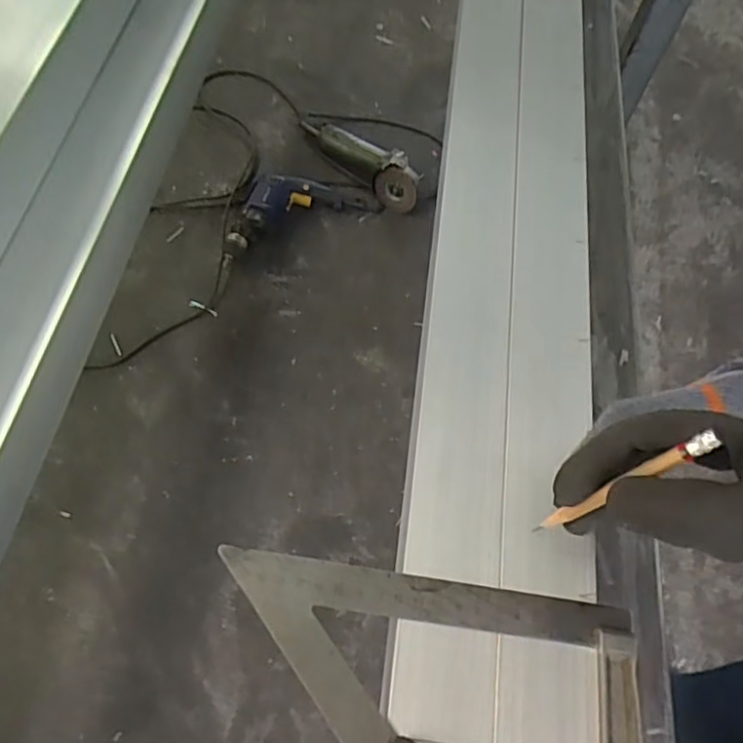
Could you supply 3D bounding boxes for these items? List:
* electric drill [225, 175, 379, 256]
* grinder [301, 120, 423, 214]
[{"bbox_3d":[-0.157,-0.343,1.290,0.332,0.062,0.137,-23,68,-14],"label":"electric drill"},{"bbox_3d":[-0.018,-0.465,1.341,0.095,0.081,0.326,-40,72,-20],"label":"grinder"}]

